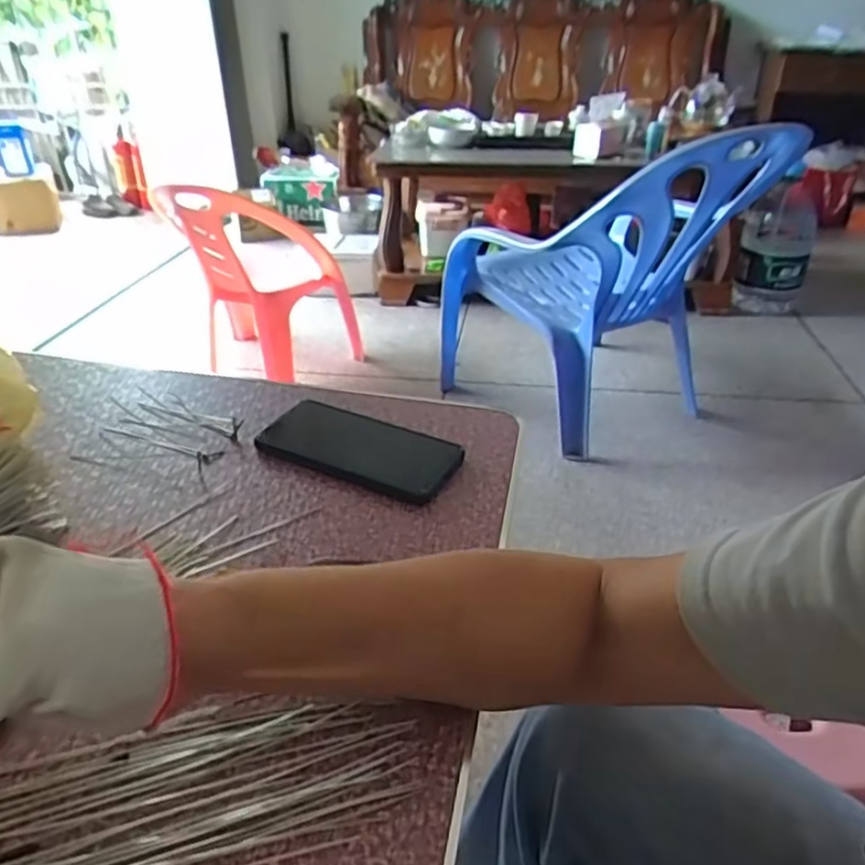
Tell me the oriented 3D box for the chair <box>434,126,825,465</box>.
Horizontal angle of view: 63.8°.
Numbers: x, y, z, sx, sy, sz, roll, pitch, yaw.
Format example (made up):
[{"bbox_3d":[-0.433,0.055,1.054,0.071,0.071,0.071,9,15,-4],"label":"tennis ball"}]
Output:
[{"bbox_3d":[0.388,-0.387,1.697,0.599,0.690,0.691,-12,33,-19],"label":"chair"}]

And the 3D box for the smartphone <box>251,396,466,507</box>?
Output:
[{"bbox_3d":[-0.058,0.010,0.576,0.157,0.016,0.082,19,37,17],"label":"smartphone"}]

